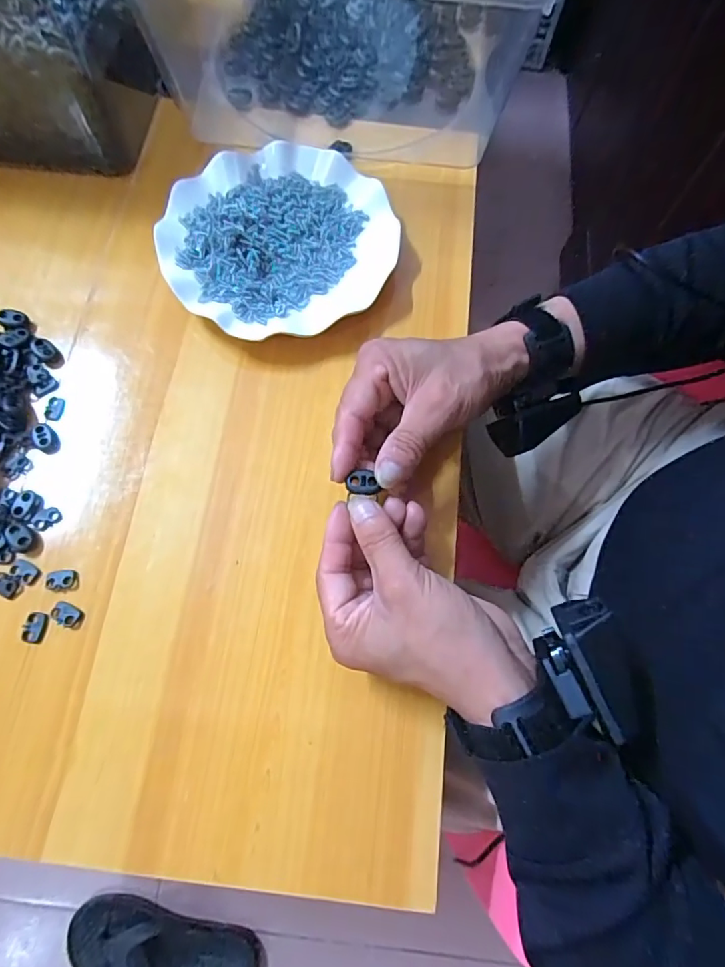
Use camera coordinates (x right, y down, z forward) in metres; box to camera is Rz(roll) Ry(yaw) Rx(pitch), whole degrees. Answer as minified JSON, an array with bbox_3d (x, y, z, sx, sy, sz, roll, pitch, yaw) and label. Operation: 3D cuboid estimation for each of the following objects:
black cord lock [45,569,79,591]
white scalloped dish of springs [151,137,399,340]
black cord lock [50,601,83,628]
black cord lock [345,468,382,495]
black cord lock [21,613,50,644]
[{"bbox_3d":[-0.195,0.062,0.321,0.019,0.004,0.013,-7,72,-5],"label":"black cord lock"},{"bbox_3d":[-0.066,-0.196,0.399,0.180,0.032,0.180,1,71,-2],"label":"white scalloped dish of springs"},{"bbox_3d":[-0.187,0.083,0.315,0.019,0.004,0.012,28,72,7],"label":"black cord lock"},{"bbox_3d":[0.000,-0.001,0.297,0.020,0.004,0.015,6,71,0],"label":"black cord lock"},{"bbox_3d":[-0.205,0.090,0.311,0.014,0.004,0.019,6,71,0],"label":"black cord lock"}]

